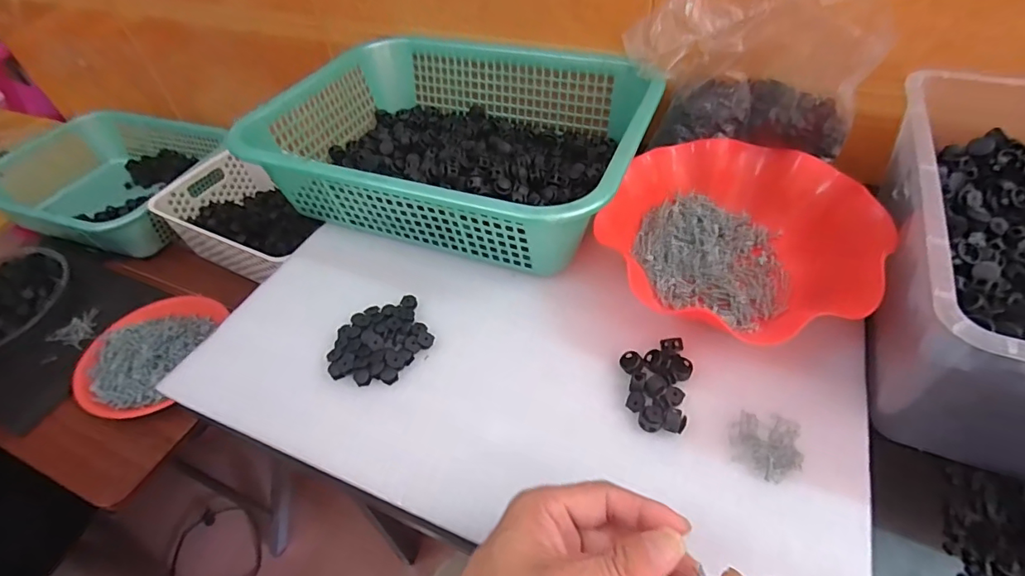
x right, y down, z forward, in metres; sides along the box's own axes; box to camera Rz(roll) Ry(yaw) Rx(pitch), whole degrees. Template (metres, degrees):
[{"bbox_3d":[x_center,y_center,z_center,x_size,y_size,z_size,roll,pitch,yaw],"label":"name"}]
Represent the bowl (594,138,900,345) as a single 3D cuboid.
[{"bbox_3d":[0.187,-0.041,0.434,0.215,0.059,0.218,-3,49,3],"label":"bowl"}]

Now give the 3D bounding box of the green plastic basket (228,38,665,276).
[{"bbox_3d":[-0.056,-0.164,0.542,0.385,0.095,0.294,14,52,17],"label":"green plastic basket"}]

